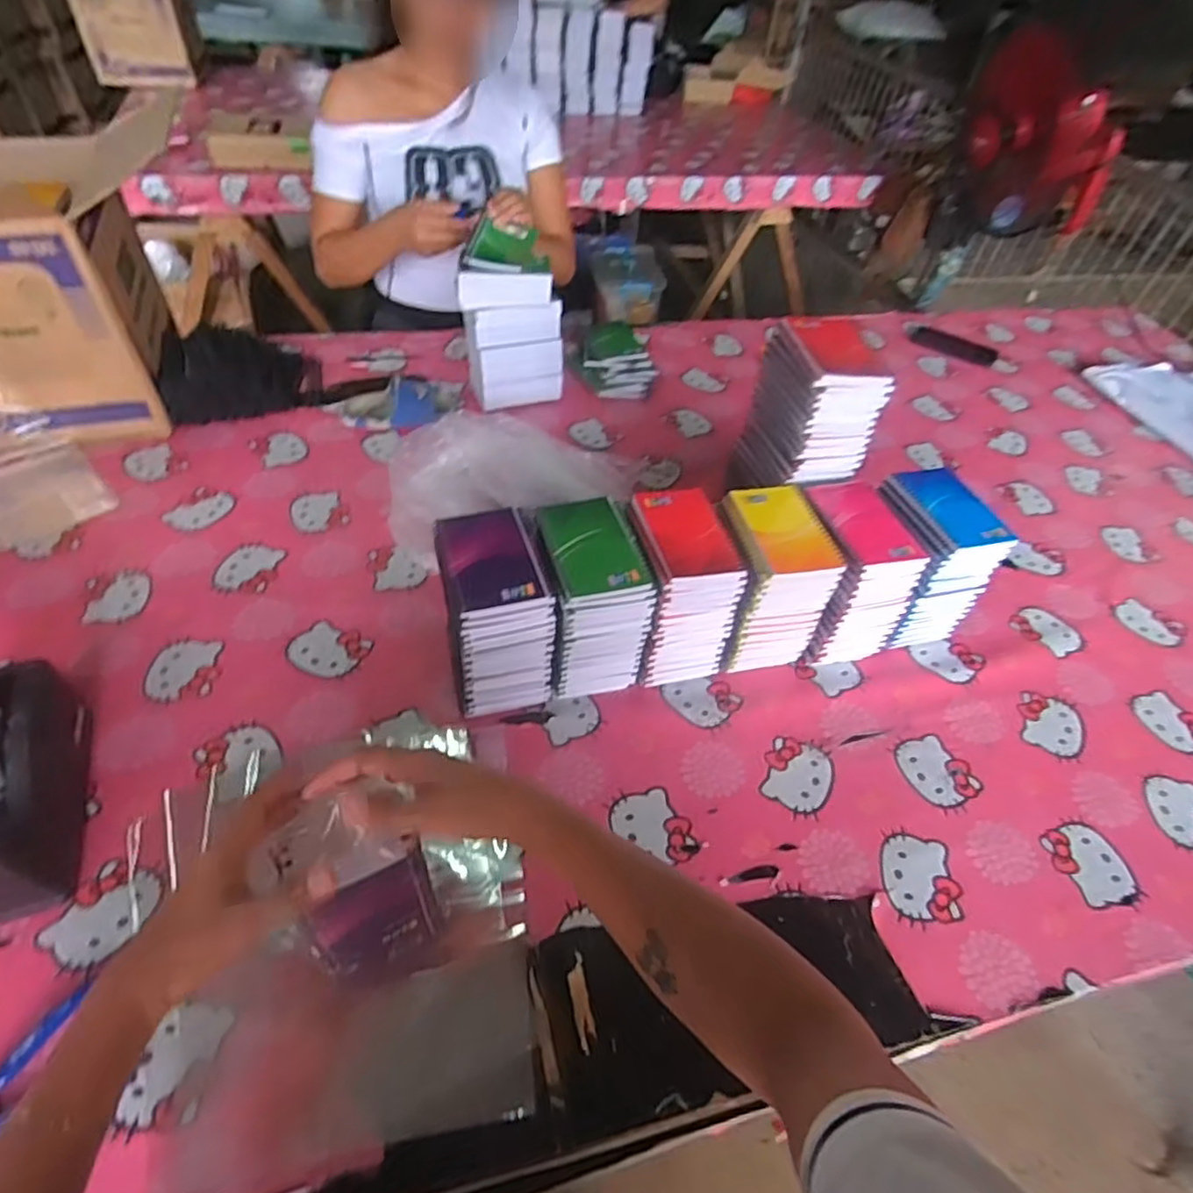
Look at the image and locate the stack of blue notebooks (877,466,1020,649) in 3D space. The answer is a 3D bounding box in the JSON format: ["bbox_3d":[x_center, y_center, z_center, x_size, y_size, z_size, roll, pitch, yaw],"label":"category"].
[{"bbox_3d":[0.388,-0.044,0.810,0.100,0.177,0.135,-8,49,-13],"label":"stack of blue notebooks"}]

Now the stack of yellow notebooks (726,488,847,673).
[{"bbox_3d":[0.186,-0.020,0.761,0.106,0.166,0.134,-8,49,-13],"label":"stack of yellow notebooks"}]

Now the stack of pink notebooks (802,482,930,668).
[{"bbox_3d":[0.287,-0.032,0.790,0.106,0.160,0.156,-6,49,-12],"label":"stack of pink notebooks"}]

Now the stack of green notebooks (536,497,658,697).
[{"bbox_3d":[-0.009,0.005,0.719,0.099,0.170,0.131,-9,50,-15],"label":"stack of green notebooks"}]

